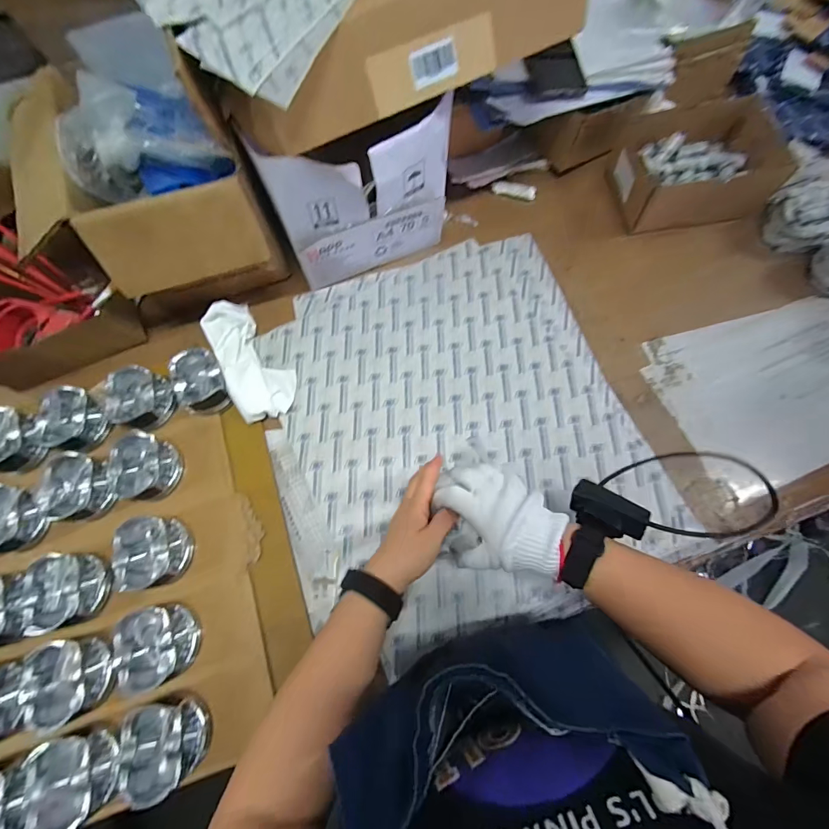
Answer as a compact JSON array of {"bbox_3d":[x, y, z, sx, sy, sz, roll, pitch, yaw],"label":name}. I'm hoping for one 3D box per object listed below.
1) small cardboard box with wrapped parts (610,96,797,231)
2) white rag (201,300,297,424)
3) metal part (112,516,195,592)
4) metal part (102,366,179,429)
[{"bbox_3d":[0.434,-0.388,0.612,0.210,0.081,0.158,-9,70,-1],"label":"small cardboard box with wrapped parts"},{"bbox_3d":[-0.236,-0.086,0.559,0.088,0.042,0.198,-26,72,-7],"label":"white rag"},{"bbox_3d":[-0.311,0.163,0.475,0.073,0.047,0.085,-15,71,-3],"label":"metal part"},{"bbox_3d":[-0.375,-0.019,0.544,0.086,0.047,0.081,9,71,5],"label":"metal part"}]

